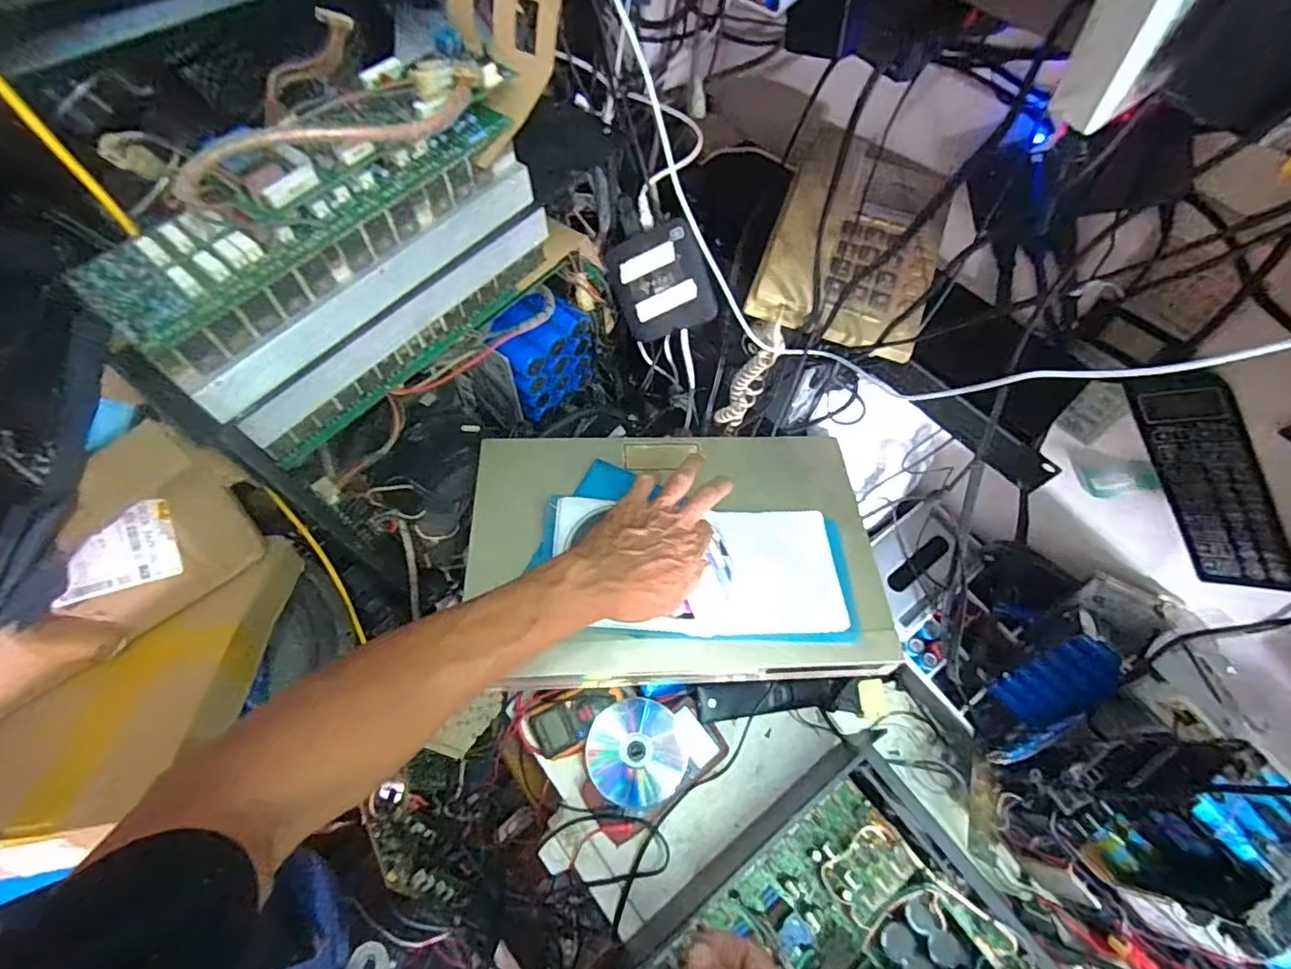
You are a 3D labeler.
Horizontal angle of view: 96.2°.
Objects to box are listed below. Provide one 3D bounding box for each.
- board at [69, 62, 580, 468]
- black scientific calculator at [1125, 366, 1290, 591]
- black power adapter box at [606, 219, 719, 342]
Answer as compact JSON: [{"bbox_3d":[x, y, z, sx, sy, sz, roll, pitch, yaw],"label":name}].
[{"bbox_3d":[-0.231,-0.189,0.477,0.096,0.199,0.345,38,67,17],"label":"board"},{"bbox_3d":[0.500,0.000,0.510,0.010,0.072,0.221,-32,100,-17],"label":"black scientific calculator"},{"bbox_3d":[0.018,-0.216,0.622,0.112,0.107,0.019,-12,19,33],"label":"black power adapter box"}]

